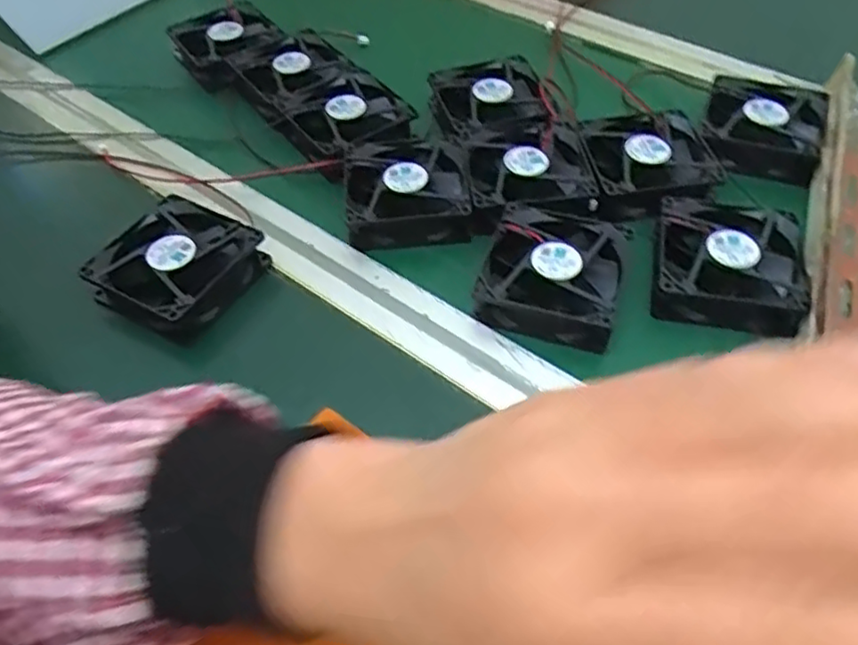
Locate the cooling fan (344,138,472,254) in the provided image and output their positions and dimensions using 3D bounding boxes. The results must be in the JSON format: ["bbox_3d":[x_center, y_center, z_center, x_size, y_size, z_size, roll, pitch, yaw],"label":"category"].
[{"bbox_3d":[-0.015,-0.093,0.457,0.079,0.024,0.092,-5,50,-3],"label":"cooling fan"}]

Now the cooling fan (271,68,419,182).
[{"bbox_3d":[-0.060,-0.147,0.506,0.084,0.031,0.093,-27,54,-20],"label":"cooling fan"}]

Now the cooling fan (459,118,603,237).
[{"bbox_3d":[0.063,-0.097,0.456,0.086,0.024,0.081,-11,50,-8],"label":"cooling fan"}]

